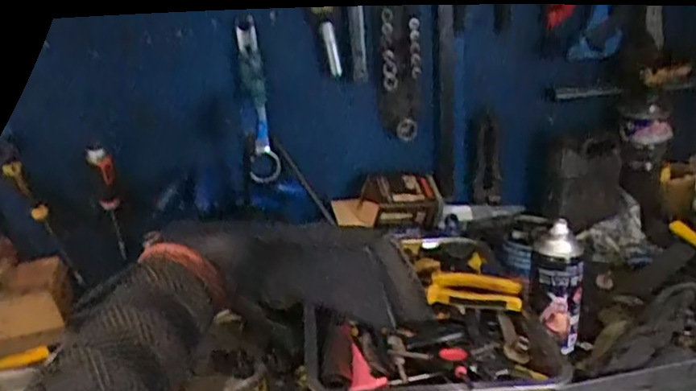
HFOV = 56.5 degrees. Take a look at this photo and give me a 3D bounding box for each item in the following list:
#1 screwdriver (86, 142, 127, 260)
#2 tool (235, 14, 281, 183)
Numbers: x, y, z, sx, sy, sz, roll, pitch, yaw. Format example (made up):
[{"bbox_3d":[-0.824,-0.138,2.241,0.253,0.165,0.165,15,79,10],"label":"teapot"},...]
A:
[{"bbox_3d":[-0.353,0.010,0.960,0.030,0.177,0.028,-15,26,-21],"label":"screwdriver"},{"bbox_3d":[-0.140,-0.145,1.003,0.050,0.252,0.014,2,17,20],"label":"tool"}]

